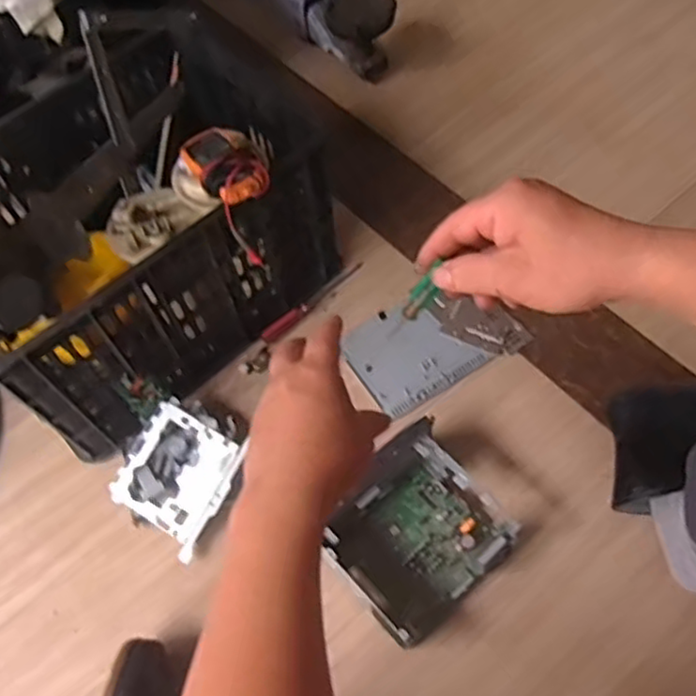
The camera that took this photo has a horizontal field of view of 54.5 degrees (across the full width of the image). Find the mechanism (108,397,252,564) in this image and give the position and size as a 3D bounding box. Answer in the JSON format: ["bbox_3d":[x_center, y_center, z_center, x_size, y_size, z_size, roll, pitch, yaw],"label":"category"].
[{"bbox_3d":[-0.224,0.163,0.906,0.150,0.050,0.161,31,84,15],"label":"mechanism"}]

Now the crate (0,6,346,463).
[{"bbox_3d":[-0.311,-0.178,0.943,0.501,0.319,0.395,-38,64,-16],"label":"crate"}]

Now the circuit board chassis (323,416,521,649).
[{"bbox_3d":[0.080,0.218,0.801,0.194,0.104,0.174,-39,65,-16],"label":"circuit board chassis"}]

